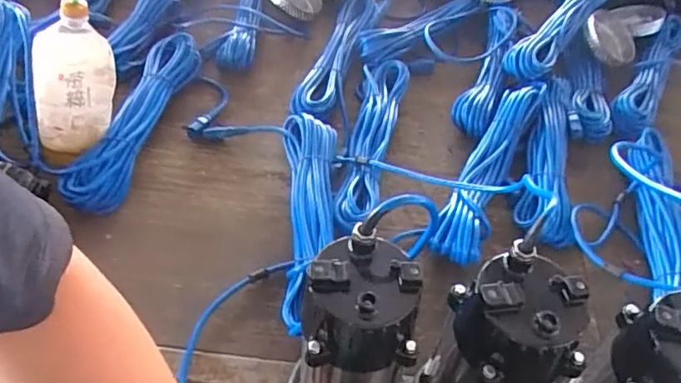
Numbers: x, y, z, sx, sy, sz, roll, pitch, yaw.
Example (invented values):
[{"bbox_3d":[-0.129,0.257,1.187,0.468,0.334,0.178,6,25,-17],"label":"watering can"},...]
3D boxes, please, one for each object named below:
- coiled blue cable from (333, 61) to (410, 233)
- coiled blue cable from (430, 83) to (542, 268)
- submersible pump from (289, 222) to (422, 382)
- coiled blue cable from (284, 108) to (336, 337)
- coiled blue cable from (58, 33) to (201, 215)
[{"bbox_3d":[0.045,-0.081,0.820,0.071,0.040,0.350,11,49,4],"label":"coiled blue cable"},{"bbox_3d":[0.211,-0.045,0.791,0.079,0.052,0.355,22,50,14],"label":"coiled blue cable"},{"bbox_3d":[0.016,0.170,0.487,0.111,0.246,0.157,-2,49,-7],"label":"submersible pump"},{"bbox_3d":[-0.047,0.034,0.720,0.072,0.066,0.344,3,48,-3],"label":"coiled blue cable"},{"bbox_3d":[-0.302,-0.112,0.833,0.092,0.056,0.349,10,48,3],"label":"coiled blue cable"}]

